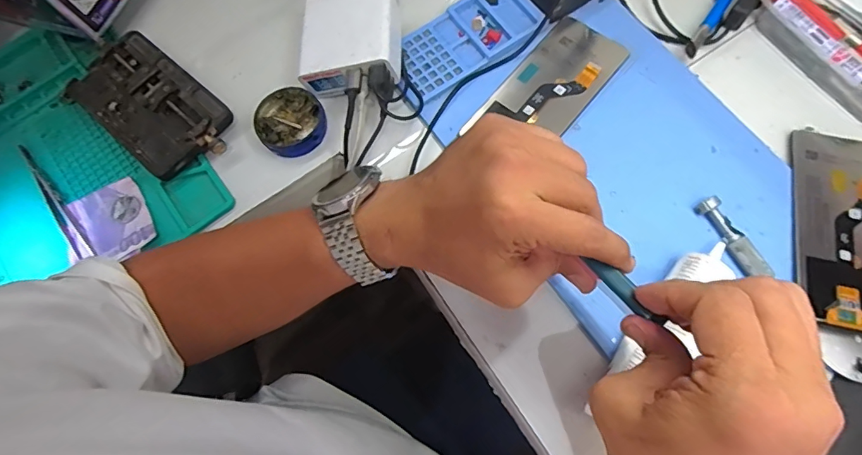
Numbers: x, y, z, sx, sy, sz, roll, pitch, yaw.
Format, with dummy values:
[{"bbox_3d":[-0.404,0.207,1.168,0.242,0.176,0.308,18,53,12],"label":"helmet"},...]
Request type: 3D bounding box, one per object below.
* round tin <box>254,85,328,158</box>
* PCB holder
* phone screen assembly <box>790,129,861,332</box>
[{"bbox_3d":[-0.128,-0.096,0.436,0.061,0.016,0.061,-1,74,2],"label":"round tin"},{"bbox_3d":[-0.260,-0.115,0.439,0.166,0.022,0.087,38,79,12],"label":"PCB holder"},{"bbox_3d":[0.326,-0.003,0.379,0.070,0.004,0.166,12,69,6],"label":"phone screen assembly"}]

